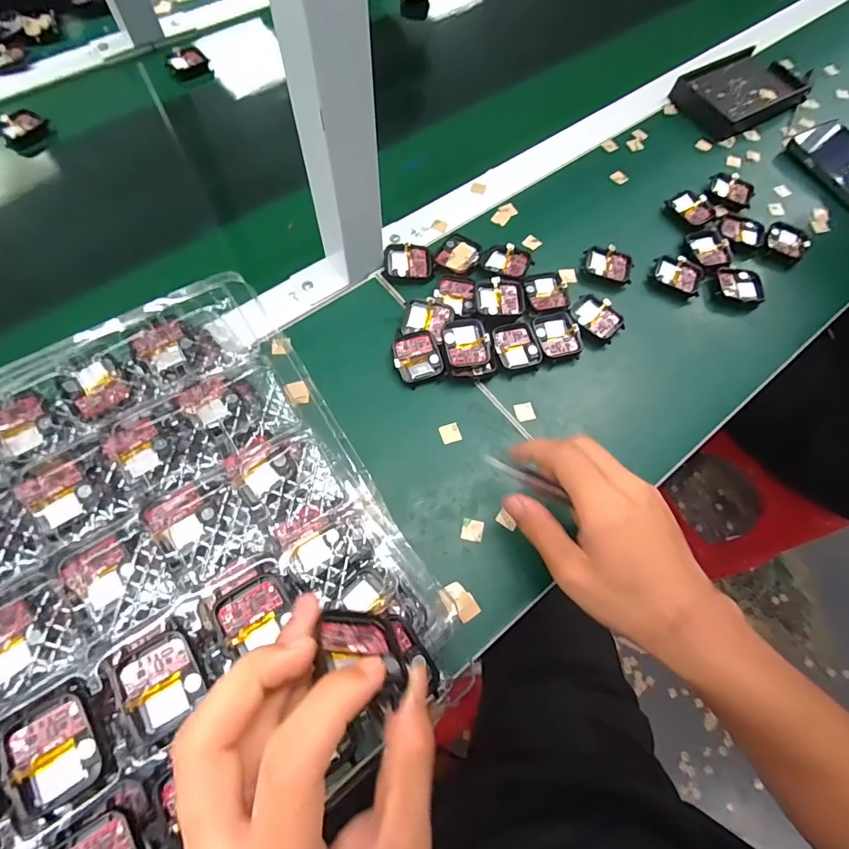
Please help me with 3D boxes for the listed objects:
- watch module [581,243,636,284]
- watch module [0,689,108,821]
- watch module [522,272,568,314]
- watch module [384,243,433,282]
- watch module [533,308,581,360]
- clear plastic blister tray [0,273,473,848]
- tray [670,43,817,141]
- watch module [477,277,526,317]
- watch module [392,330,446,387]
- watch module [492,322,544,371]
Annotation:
[{"bbox_3d":[0.176,-0.154,0.431,0.046,0.012,0.036,21,68,6],"label":"watch module"},{"bbox_3d":[-0.172,0.151,0.210,0.040,0.005,0.046,-26,70,-13],"label":"watch module"},{"bbox_3d":[0.111,-0.122,0.416,0.039,0.010,0.043,-7,68,-6],"label":"watch module"},{"bbox_3d":[-0.015,-0.151,0.422,0.045,0.012,0.036,-1,68,-3],"label":"watch module"},{"bbox_3d":[0.116,-0.079,0.398,0.038,0.010,0.047,-7,68,-6],"label":"watch module"},{"bbox_3d":[-0.165,0.077,0.241,0.276,0.032,0.300,-34,73,-15],"label":"clear plastic blister tray"},{"bbox_3d":[0.381,-0.400,0.540,0.161,0.021,0.092,-29,72,-14],"label":"tray"},{"bbox_3d":[0.067,-0.111,0.402,0.042,0.016,0.038,2,67,-2],"label":"watch module"},{"bbox_3d":[-0.007,-0.056,0.381,0.037,0.015,0.044,-17,69,-10],"label":"watch module"},{"bbox_3d":[0.079,-0.067,0.391,0.037,0.009,0.043,-16,69,-9],"label":"watch module"}]

